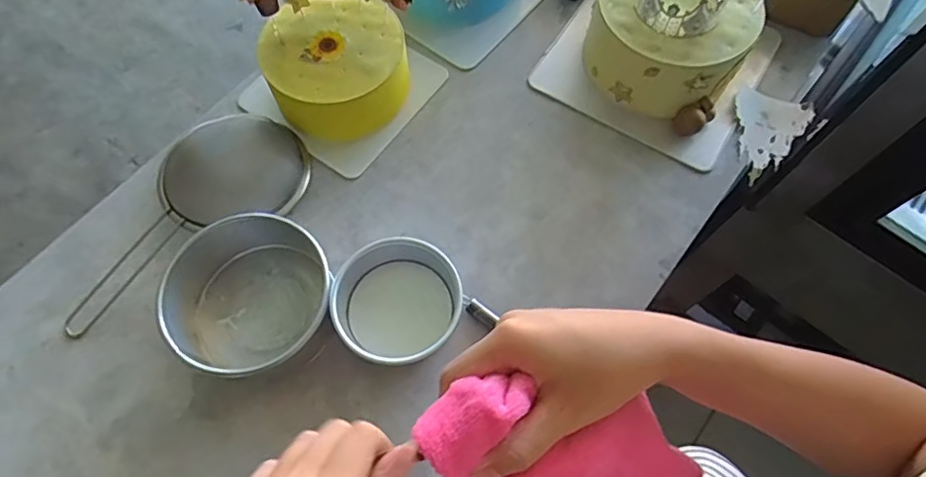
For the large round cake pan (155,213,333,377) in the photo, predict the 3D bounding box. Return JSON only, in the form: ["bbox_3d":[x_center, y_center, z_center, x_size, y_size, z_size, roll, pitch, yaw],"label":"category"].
[{"bbox_3d":[-0.225,0.065,0.616,0.150,0.080,0.158,0,67,0],"label":"large round cake pan"}]

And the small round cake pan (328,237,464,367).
[{"bbox_3d":[-0.071,0.071,0.626,0.133,0.050,0.134,0,67,0],"label":"small round cake pan"}]

